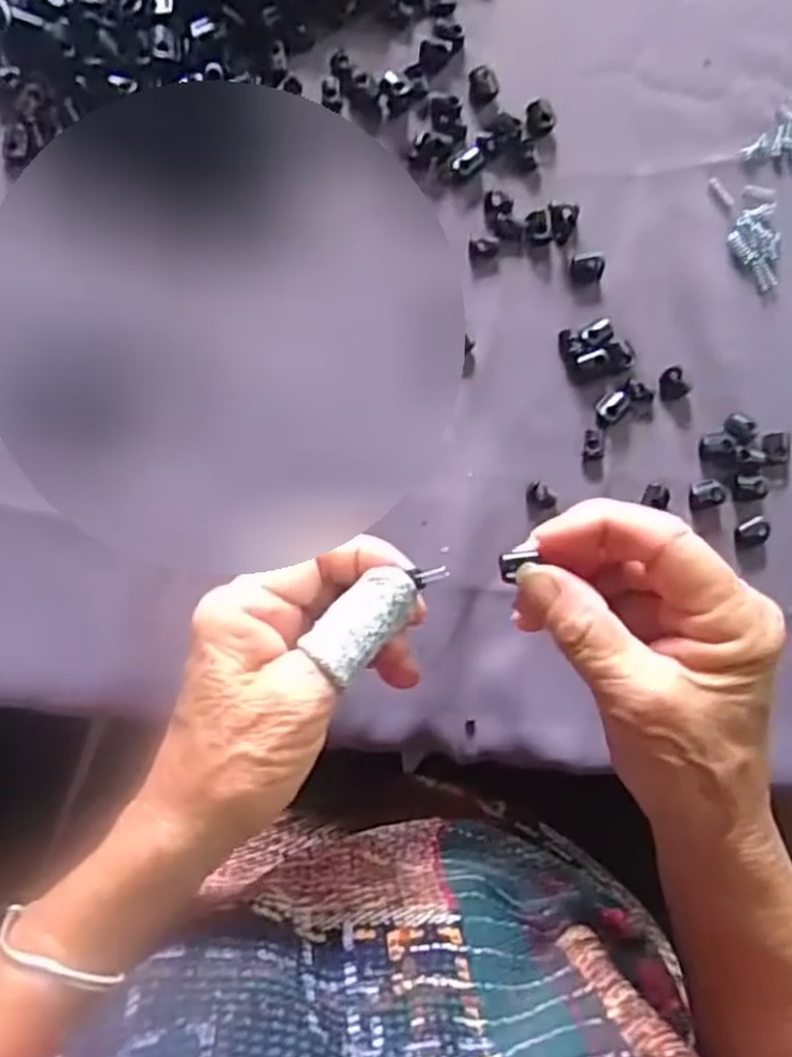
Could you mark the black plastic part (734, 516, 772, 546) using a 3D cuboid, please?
[{"bbox_3d":[0.169,0.002,0.366,0.017,0.005,0.012,-24,90,-8],"label":"black plastic part"}]

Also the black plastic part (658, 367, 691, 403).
[{"bbox_3d":[0.131,-0.068,0.366,0.015,0.004,0.015,0,87,-7],"label":"black plastic part"}]

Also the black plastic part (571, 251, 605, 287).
[{"bbox_3d":[0.091,-0.124,0.366,0.015,0.004,0.015,-7,88,-7],"label":"black plastic part"}]

